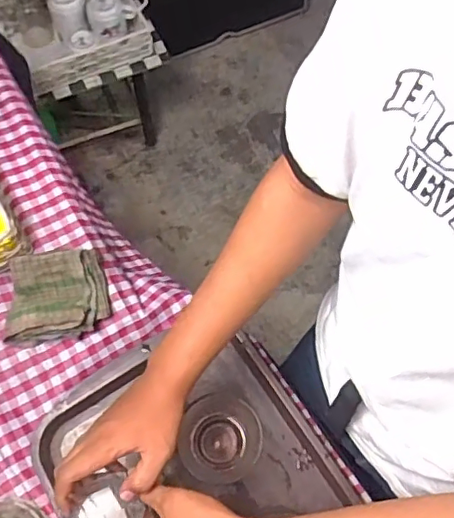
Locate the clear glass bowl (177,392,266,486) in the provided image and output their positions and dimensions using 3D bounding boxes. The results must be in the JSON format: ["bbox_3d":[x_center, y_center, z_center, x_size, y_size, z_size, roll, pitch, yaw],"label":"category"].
[{"bbox_3d":[-0.007,0.215,0.677,0.093,0.057,0.102,12,67,4],"label":"clear glass bowl"}]

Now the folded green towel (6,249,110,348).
[{"bbox_3d":[-0.221,0.043,0.724,0.124,0.041,0.116,-9,67,-5],"label":"folded green towel"}]

